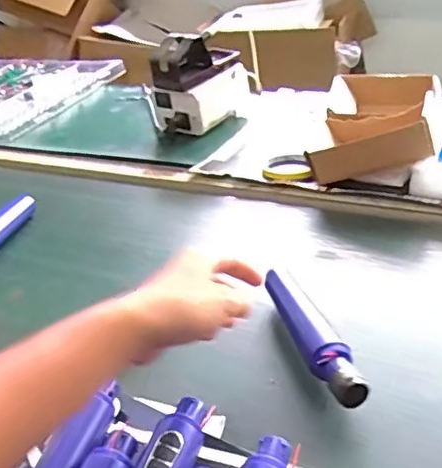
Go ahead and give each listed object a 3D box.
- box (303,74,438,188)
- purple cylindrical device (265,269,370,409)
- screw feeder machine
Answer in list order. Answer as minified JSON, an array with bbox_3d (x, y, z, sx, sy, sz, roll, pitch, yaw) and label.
[{"bbox_3d":[0.236,-0.176,0.913,0.163,0.077,0.279,4,33,17],"label":"box"},{"bbox_3d":[0.083,0.092,0.575,0.039,0.045,0.188,-13,32,-9],"label":"purple cylindrical device"},{"bbox_3d":[-0.042,-0.272,1.078,0.110,0.161,0.174,20,40,36],"label":"screw feeder machine"}]

